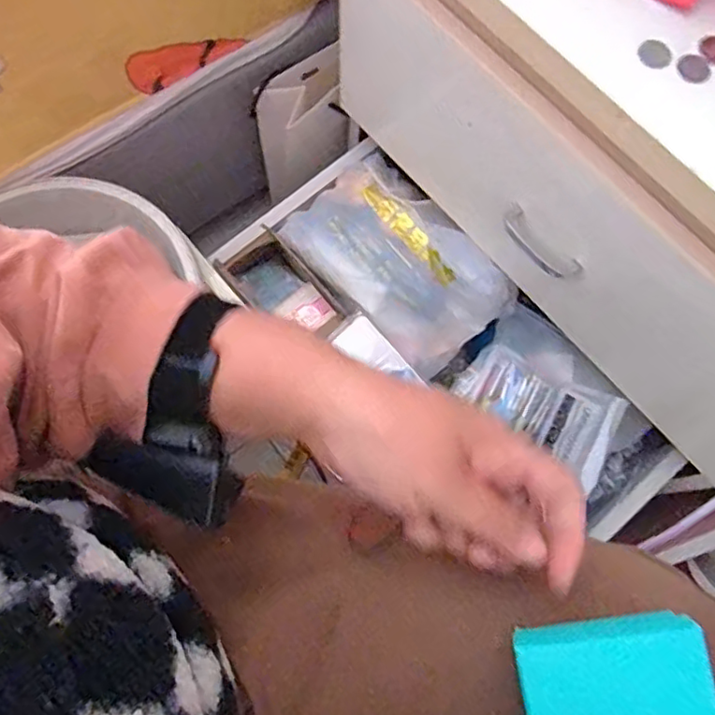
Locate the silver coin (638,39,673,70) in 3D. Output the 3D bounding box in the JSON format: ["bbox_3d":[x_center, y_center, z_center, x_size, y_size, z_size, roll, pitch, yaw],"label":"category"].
[{"bbox_3d":[0.168,-0.171,0.349,0.018,0.004,0.018,0,80,0],"label":"silver coin"}]

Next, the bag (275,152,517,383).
[{"bbox_3d":[0.040,-0.096,0.595,0.135,0.075,0.205,-42,79,-13],"label":"bag"}]

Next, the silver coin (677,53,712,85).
[{"bbox_3d":[0.190,-0.163,0.347,0.018,0.004,0.018,0,73,-1],"label":"silver coin"}]

